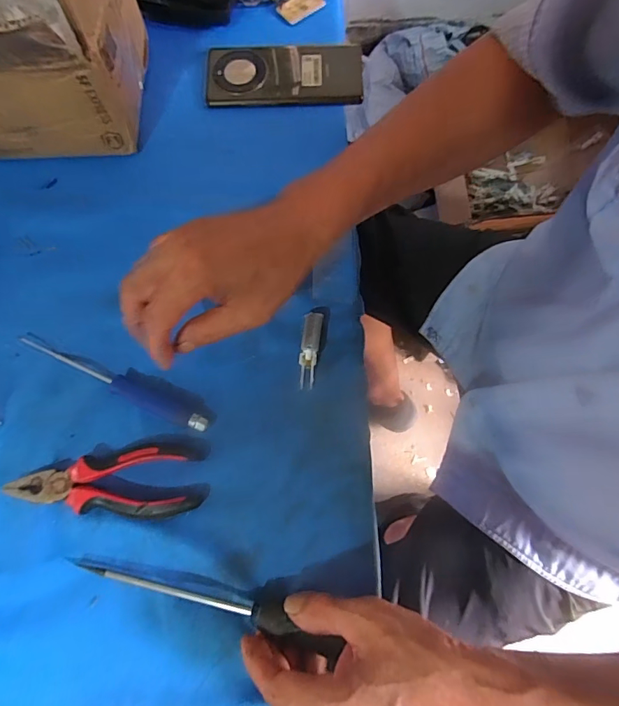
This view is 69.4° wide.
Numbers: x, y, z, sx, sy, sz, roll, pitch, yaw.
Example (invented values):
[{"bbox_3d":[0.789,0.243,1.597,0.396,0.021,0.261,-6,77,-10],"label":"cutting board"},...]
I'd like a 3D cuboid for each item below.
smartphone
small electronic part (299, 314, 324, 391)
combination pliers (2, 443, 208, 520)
[{"bbox_3d":[-0.027,-0.298,0.474,0.162,0.010,0.075,-1,76,0],"label":"smartphone"},{"bbox_3d":[0.001,-0.003,0.387,0.017,0.014,0.064,6,76,2],"label":"small electronic part"},{"bbox_3d":[-0.164,0.106,0.366,0.151,0.018,0.057,-4,76,0],"label":"combination pliers"}]

